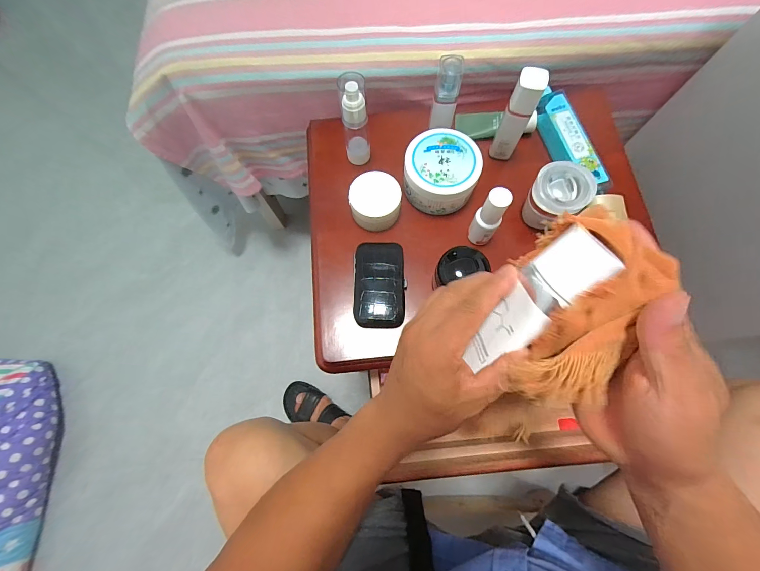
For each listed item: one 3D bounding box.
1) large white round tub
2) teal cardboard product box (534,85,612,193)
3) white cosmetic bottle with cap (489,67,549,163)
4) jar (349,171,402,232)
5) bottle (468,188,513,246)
[{"bbox_3d":[0.079,-0.148,0.421,0.091,0.049,0.092,-1,73,2],"label":"large white round tub"},{"bbox_3d":[0.256,-0.198,0.442,0.039,0.030,0.161,-16,73,-3],"label":"teal cardboard product box"},{"bbox_3d":[0.169,-0.206,0.405,0.030,0.121,0.029,19,75,8],"label":"white cosmetic bottle with cap"},{"bbox_3d":[-0.005,-0.107,0.413,0.062,0.037,0.059,-1,73,2],"label":"jar"},{"bbox_3d":[0.129,-0.079,0.385,0.029,0.088,0.027,-1,73,2],"label":"bottle"}]

